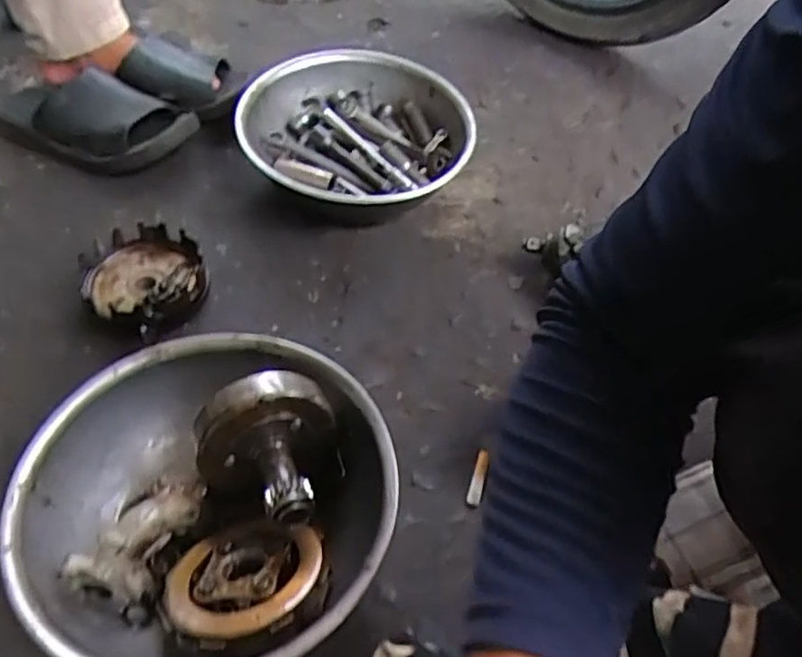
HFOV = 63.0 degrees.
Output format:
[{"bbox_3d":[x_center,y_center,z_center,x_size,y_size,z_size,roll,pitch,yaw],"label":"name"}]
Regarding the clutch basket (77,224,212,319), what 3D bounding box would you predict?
[{"bbox_3d":[-0.249,-0.046,0.639,0.111,0.043,0.122,-18,55,-18],"label":"clutch basket"}]

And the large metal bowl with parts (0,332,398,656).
[{"bbox_3d":[-0.138,0.123,0.484,0.247,0.114,0.258,2,51,-2],"label":"large metal bowl with parts"}]

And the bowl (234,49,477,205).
[{"bbox_3d":[-0.054,-0.222,0.778,0.262,0.096,0.261,1,51,-1],"label":"bowl"}]

